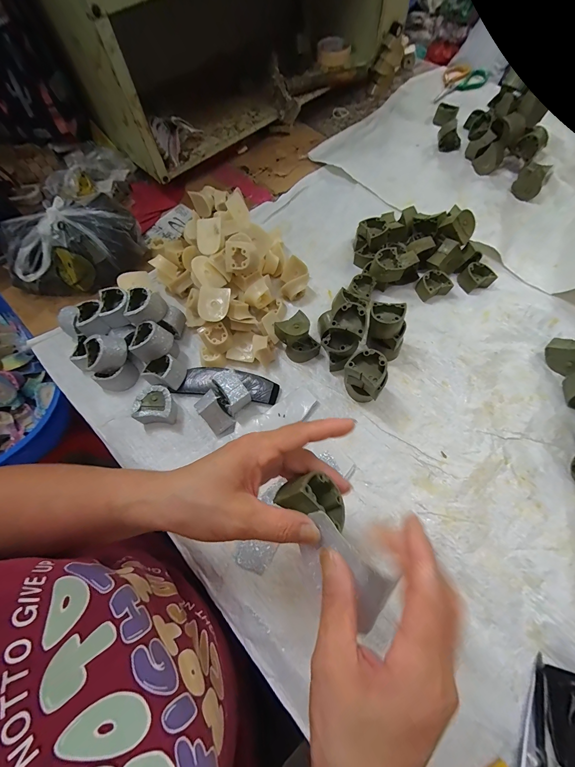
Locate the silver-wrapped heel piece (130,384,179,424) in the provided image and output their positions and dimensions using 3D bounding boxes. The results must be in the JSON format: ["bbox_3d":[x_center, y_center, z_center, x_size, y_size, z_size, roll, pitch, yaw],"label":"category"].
[{"bbox_3d":[-0.179,0.031,0.403,0.052,0.036,0.044,-5,65,1],"label":"silver-wrapped heel piece"}]

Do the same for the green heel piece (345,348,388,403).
[{"bbox_3d":[0.100,-0.005,0.379,0.048,0.080,0.038,34,71,17],"label":"green heel piece"}]

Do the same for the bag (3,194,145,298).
[{"bbox_3d":[-0.353,-0.221,0.482,0.213,0.090,0.135,-36,70,-15],"label":"bag"}]

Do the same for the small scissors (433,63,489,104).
[{"bbox_3d":[0.430,-0.761,0.749,0.096,0.022,0.223,35,71,17],"label":"small scissors"}]

